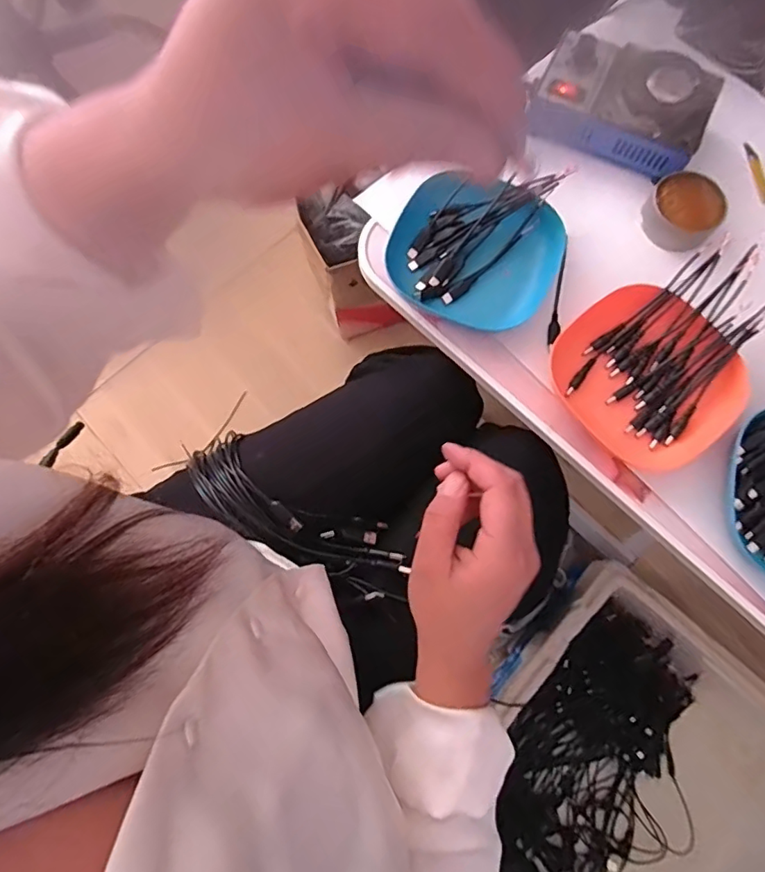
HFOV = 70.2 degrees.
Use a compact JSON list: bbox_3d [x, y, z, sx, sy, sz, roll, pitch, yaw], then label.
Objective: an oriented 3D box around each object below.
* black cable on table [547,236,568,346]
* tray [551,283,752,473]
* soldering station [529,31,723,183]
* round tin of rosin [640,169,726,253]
[{"bbox_3d":[0.154,-0.126,0.474,0.010,0.007,0.094,9,88,3],"label":"black cable on table"},{"bbox_3d":[0.215,-0.047,0.445,0.123,0.033,0.138,-38,79,-9],"label":"tray"},{"bbox_3d":[0.214,-0.299,0.490,0.144,0.054,0.101,24,77,6],"label":"soldering station"},{"bbox_3d":[0.267,-0.199,0.484,0.061,0.028,0.062,0,76,0],"label":"round tin of rosin"}]

